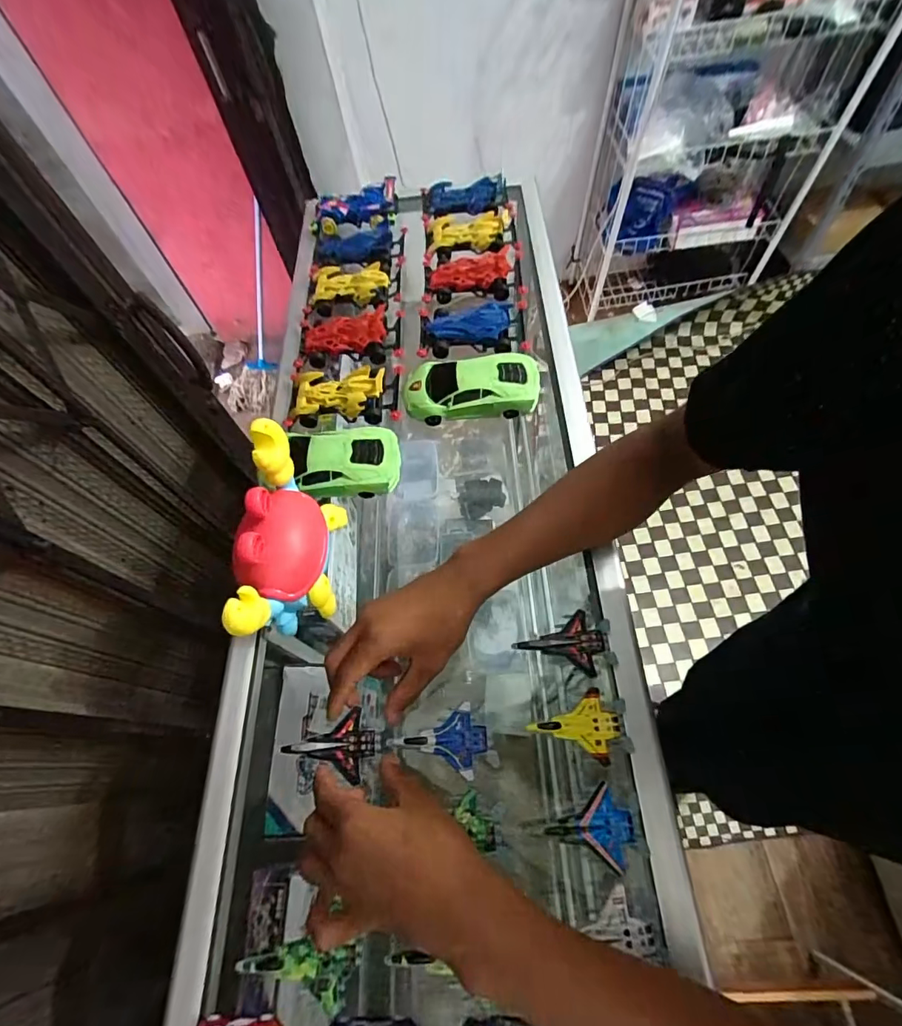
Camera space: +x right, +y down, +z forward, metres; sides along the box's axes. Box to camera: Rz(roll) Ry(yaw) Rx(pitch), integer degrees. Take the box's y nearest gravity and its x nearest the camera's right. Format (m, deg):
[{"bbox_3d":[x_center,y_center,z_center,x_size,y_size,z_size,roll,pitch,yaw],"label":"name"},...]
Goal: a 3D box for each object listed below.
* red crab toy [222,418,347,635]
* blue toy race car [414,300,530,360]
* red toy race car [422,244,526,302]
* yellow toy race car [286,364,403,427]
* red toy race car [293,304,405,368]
[{"bbox_3d":[-0.146,0.025,0.428,0.059,0.115,0.174,-2,62,5],"label":"red crab toy"},{"bbox_3d":[0.029,-0.245,0.639,0.143,0.034,0.088,-2,63,2],"label":"blue toy race car"},{"bbox_3d":[0.032,-0.350,0.680,0.143,0.036,0.108,-2,63,2],"label":"red toy race car"},{"bbox_3d":[-0.135,-0.155,0.592,0.138,0.038,0.091,-6,62,3],"label":"yellow toy race car"},{"bbox_3d":[-0.137,-0.244,0.638,0.140,0.037,0.081,-5,62,3],"label":"red toy race car"}]

